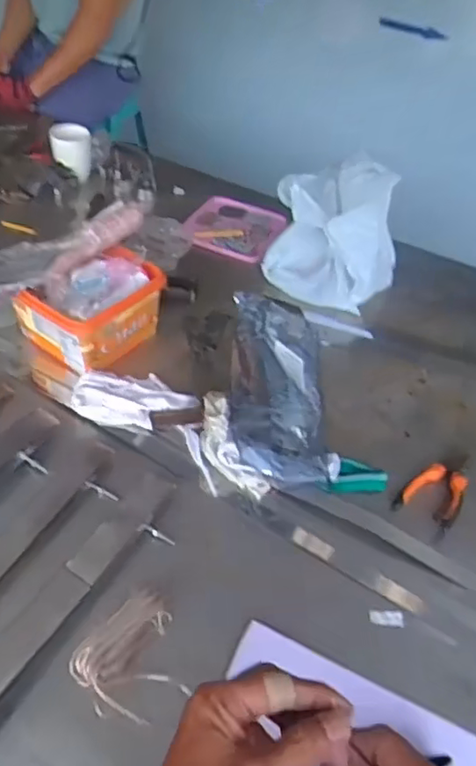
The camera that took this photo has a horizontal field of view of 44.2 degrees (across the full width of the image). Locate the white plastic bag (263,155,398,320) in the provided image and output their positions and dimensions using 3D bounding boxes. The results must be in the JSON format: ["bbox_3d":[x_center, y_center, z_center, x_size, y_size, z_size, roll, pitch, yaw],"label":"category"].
[{"bbox_3d":[0.190,-0.298,1.133,0.248,0.168,0.296,16,46,8],"label":"white plastic bag"}]

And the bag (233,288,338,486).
[{"bbox_3d":[0.061,-0.023,0.897,0.153,0.080,0.388,2,45,-5],"label":"bag"}]

